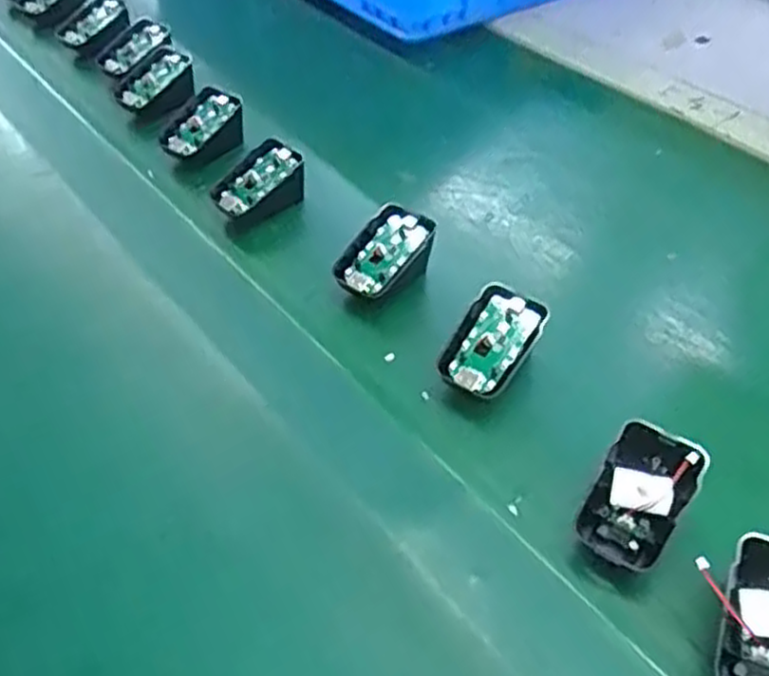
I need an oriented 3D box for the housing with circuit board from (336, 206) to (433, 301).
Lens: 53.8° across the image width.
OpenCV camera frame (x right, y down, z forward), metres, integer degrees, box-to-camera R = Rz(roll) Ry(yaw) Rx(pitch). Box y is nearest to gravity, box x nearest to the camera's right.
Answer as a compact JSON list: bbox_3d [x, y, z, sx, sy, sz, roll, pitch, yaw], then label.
[{"bbox_3d":[0.000,-0.052,0.509,0.044,0.040,0.072,32,54,27],"label":"housing with circuit board"}]

